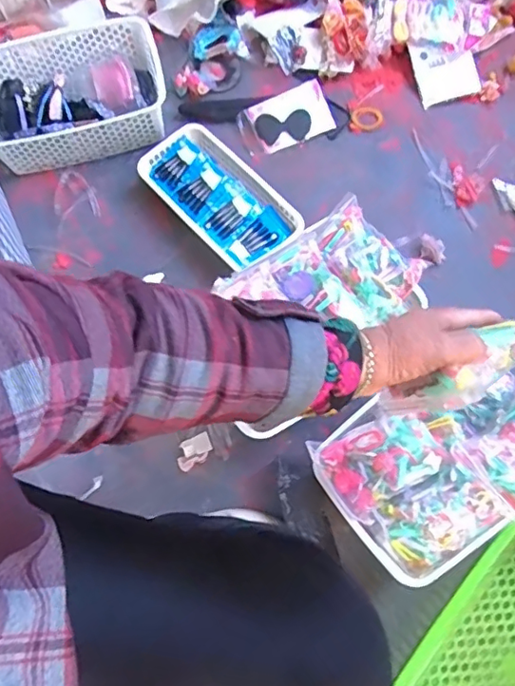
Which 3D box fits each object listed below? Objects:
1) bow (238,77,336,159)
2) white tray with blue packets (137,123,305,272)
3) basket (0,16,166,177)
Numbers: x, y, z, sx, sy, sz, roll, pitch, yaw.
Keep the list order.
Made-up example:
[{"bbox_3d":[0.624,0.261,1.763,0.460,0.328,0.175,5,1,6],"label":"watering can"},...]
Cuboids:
[{"bbox_3d":[0.045,-0.371,0.913,0.152,0.017,0.091,-23,73,-5],"label":"bow"},{"bbox_3d":[-0.062,-0.226,0.854,0.132,0.047,0.258,-42,76,-10],"label":"white tray with blue packets"},{"bbox_3d":[-0.299,-0.395,0.892,0.297,0.083,0.214,-14,73,-2],"label":"basket"}]

